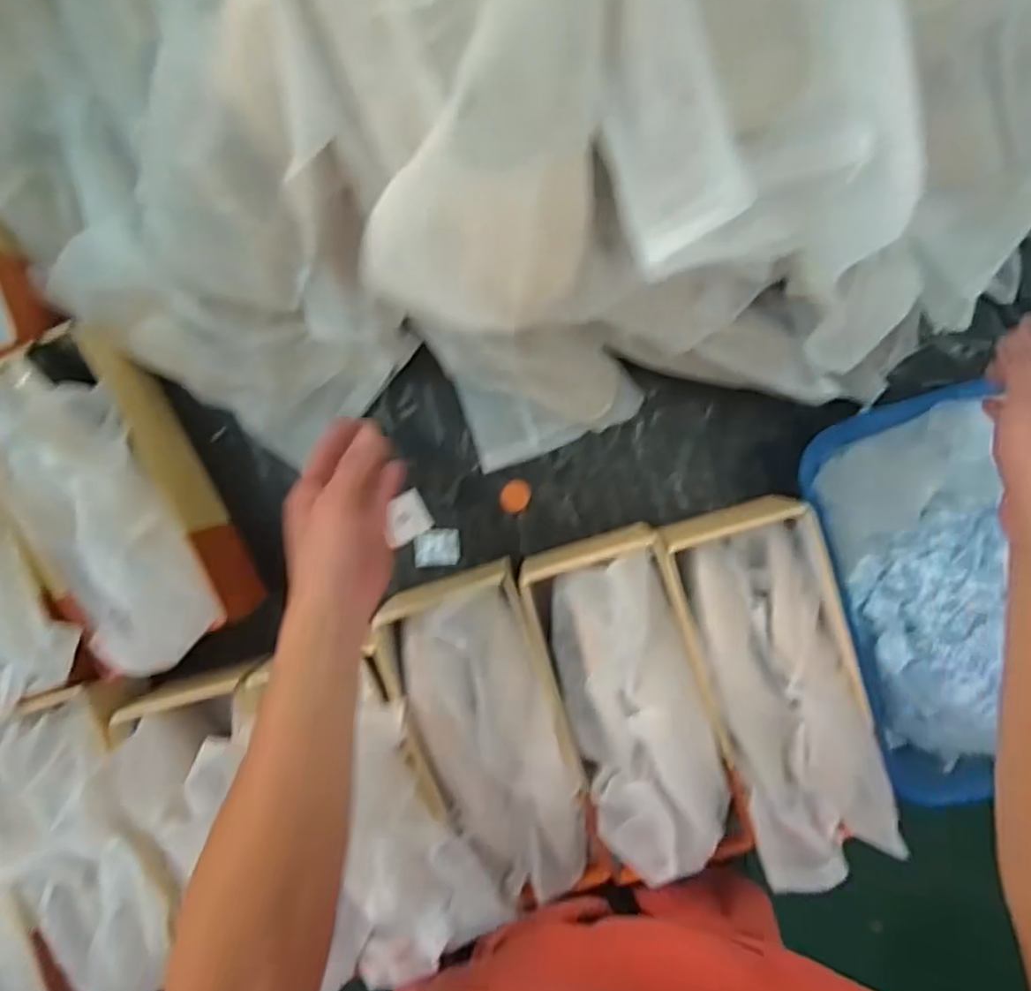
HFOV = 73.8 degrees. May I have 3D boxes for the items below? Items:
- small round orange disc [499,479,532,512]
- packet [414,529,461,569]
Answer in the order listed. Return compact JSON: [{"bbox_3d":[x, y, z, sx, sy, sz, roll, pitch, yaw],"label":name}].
[{"bbox_3d":[0.000,0.001,0.654,0.029,0.004,0.032,4,95,1],"label":"small round orange disc"},{"bbox_3d":[-0.075,0.051,0.655,0.043,0.008,0.036,-2,95,2],"label":"packet"}]

